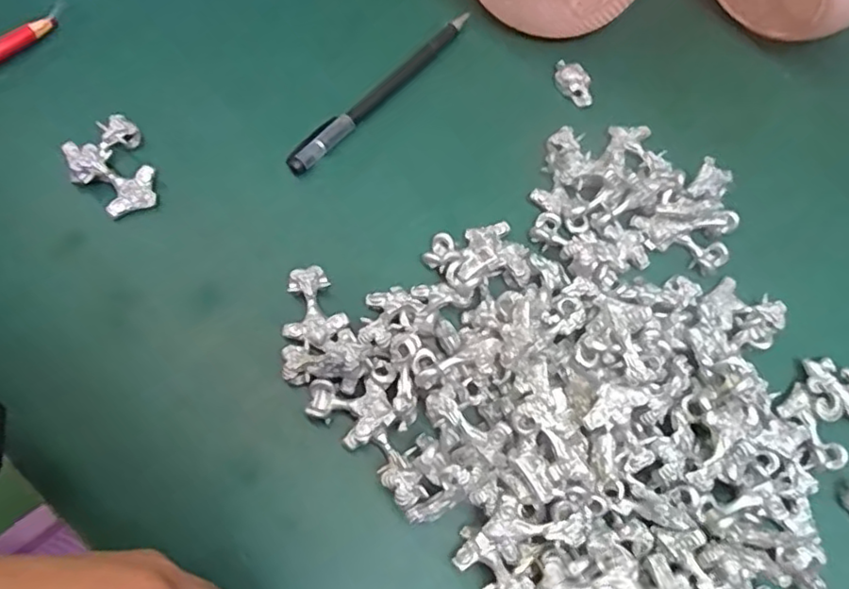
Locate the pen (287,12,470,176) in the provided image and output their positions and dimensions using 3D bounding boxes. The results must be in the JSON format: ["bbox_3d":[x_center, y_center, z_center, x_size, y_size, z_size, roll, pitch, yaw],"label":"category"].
[{"bbox_3d":[-0.024,-0.120,0.361,0.012,0.013,0.147,40,71,10],"label":"pen"}]

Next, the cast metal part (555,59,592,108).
[{"bbox_3d":[0.091,-0.129,0.379,0.017,0.010,0.031,-30,75,-15],"label":"cast metal part"}]

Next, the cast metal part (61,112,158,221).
[{"bbox_3d":[-0.160,-0.065,0.319,0.036,0.025,0.050,-23,73,-13],"label":"cast metal part"}]

